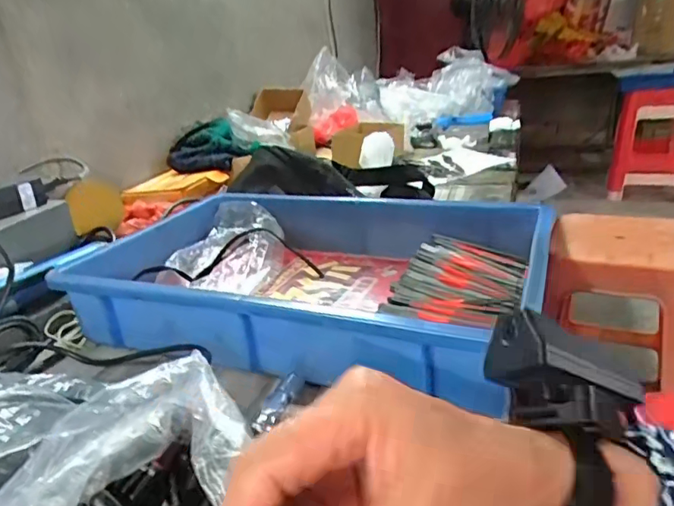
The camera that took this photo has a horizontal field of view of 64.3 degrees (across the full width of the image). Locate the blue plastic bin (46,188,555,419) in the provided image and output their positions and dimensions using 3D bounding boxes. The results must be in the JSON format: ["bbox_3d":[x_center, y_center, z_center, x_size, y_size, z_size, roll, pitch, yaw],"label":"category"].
[{"bbox_3d":[-0.016,0.020,0.548,0.422,0.077,0.291,4,24,23],"label":"blue plastic bin"}]

